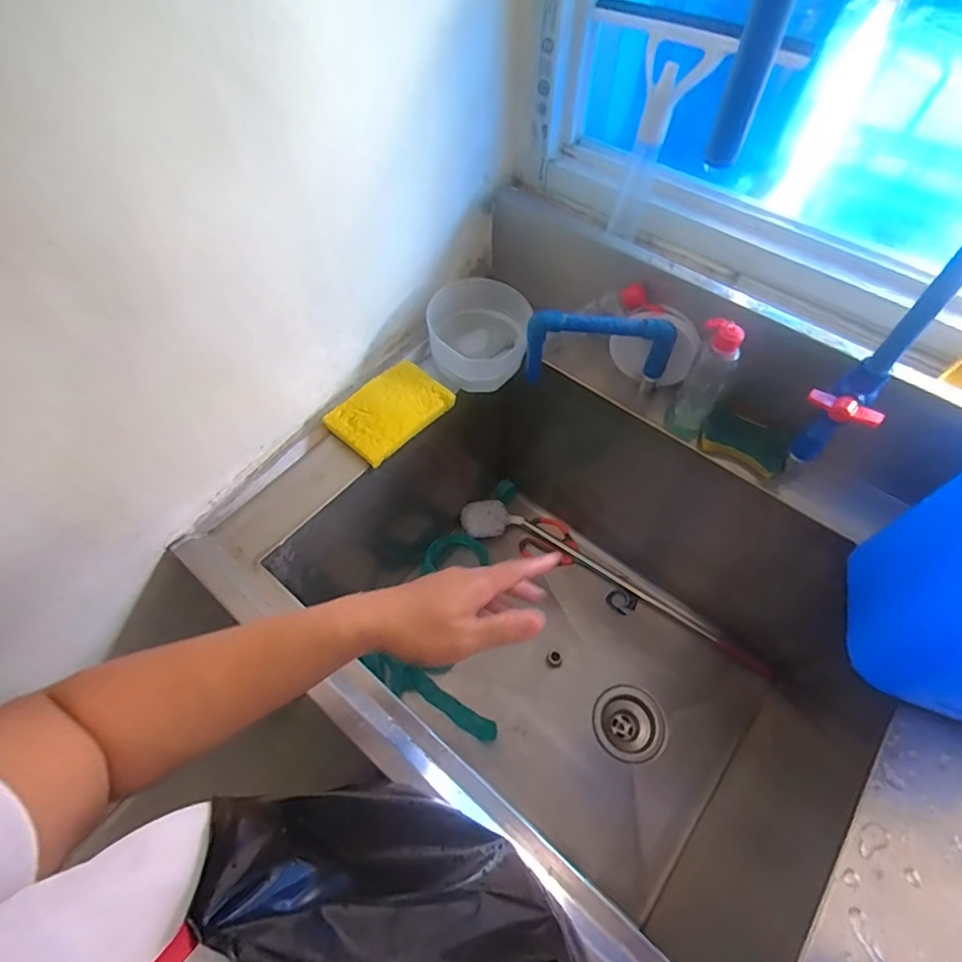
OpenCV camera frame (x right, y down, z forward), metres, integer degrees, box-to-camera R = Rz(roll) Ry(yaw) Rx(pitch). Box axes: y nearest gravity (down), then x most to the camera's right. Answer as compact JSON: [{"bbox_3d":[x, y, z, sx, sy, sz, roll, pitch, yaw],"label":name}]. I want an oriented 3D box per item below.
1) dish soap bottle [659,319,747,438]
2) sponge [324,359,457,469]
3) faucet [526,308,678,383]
[{"bbox_3d":[0.268,-0.119,0.639,0.050,0.163,0.047,27,62,16],"label":"dish soap bottle"},{"bbox_3d":[-0.116,-0.091,0.677,0.094,0.029,0.142,37,66,21],"label":"sponge"},{"bbox_3d":[0.150,-0.168,0.674,0.178,0.112,0.024,2,58,2],"label":"faucet"}]

